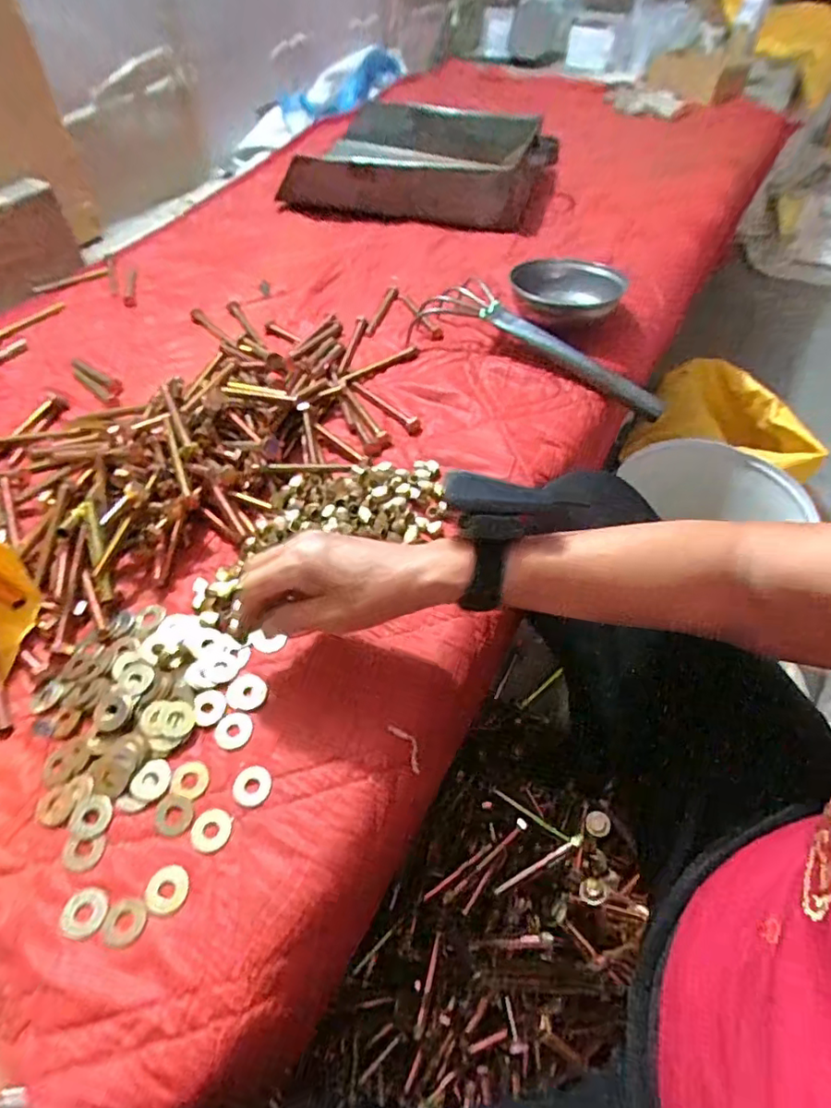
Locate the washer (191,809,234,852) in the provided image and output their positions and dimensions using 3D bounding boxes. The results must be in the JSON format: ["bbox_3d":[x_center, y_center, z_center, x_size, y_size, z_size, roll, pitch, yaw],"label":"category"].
[{"bbox_3d":[-0.129,0.174,0.367,0.024,0.004,0.024,0,51,0],"label":"washer"}]

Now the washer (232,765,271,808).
[{"bbox_3d":[-0.108,0.153,0.385,0.024,0.004,0.025,0,51,0],"label":"washer"}]

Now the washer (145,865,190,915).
[{"bbox_3d":[-0.150,0.202,0.351,0.025,0.004,0.025,0,51,0],"label":"washer"}]

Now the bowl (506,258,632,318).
[{"bbox_3d":[0.182,-0.316,0.707,0.133,0.048,0.122,0,51,0],"label":"bowl"}]

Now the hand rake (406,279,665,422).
[{"bbox_3d":[0.142,-0.236,0.678,0.308,0.065,0.075,32,57,9],"label":"hand rake"}]

